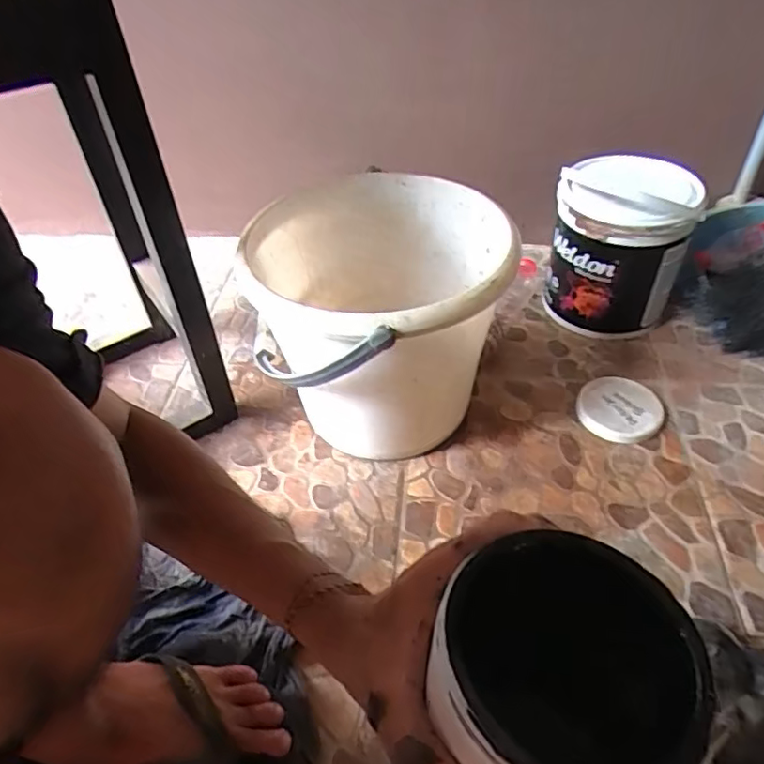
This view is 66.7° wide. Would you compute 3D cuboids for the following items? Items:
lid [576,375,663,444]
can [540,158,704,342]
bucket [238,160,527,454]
[{"bbox_3d":[0.302,0.031,0.738,0.098,0.024,0.102,-2,44,2],"label":"lid"},{"bbox_3d":[0.330,-0.193,0.826,0.176,0.222,0.154,4,45,8],"label":"can"},{"bbox_3d":[0.003,-0.060,0.681,0.272,0.255,0.278,-2,44,2],"label":"bucket"}]

